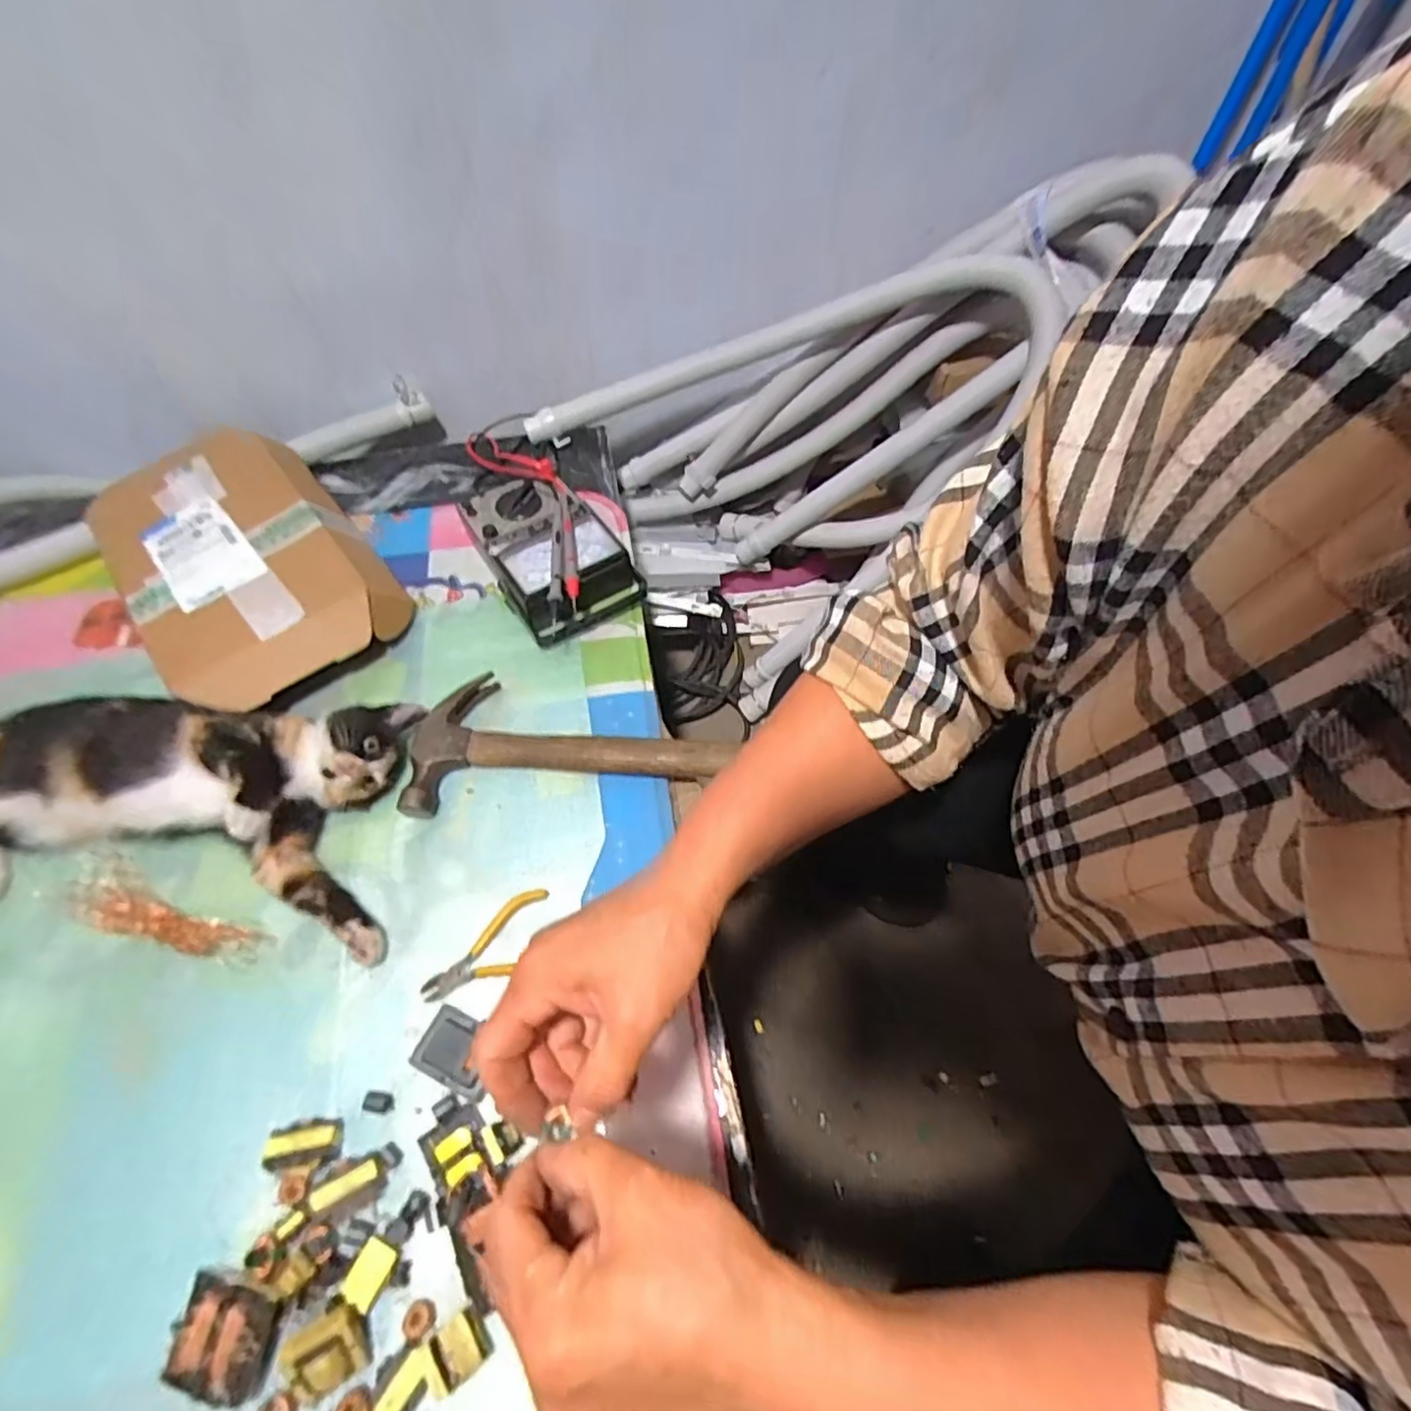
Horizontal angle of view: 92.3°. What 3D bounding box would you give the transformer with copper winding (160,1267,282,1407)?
[{"bbox_3d":[-0.273,0.359,0.385,0.058,0.021,0.051,5,61,3],"label":"transformer with copper winding"}]

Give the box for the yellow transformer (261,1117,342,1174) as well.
[{"bbox_3d":[-0.257,0.280,0.433,0.043,0.017,0.028,-7,61,-4],"label":"yellow transformer"}]

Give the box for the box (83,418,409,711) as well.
[{"bbox_3d":[-0.434,-0.133,0.646,0.209,0.062,0.322,-40,68,-20],"label":"box"}]

